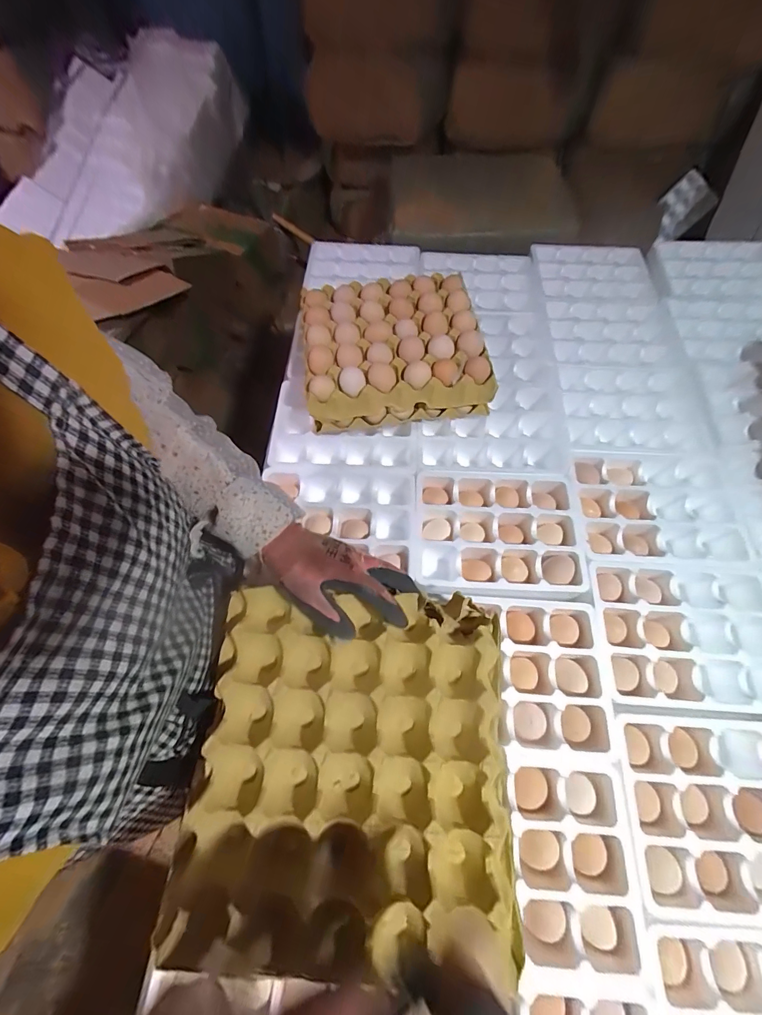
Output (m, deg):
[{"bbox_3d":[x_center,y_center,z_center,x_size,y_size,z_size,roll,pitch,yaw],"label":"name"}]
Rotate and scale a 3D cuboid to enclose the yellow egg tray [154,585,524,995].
[{"bbox_3d":[-0.026,0.227,0.361,0.285,0.061,0.289,3,66,1],"label":"yellow egg tray"}]

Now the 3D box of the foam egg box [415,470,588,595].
[{"bbox_3d":[0.174,0.040,0.595,0.242,0.054,0.189,2,64,1],"label":"foam egg box"}]

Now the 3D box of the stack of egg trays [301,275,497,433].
[{"bbox_3d":[0.017,-0.259,0.650,0.279,0.096,0.254,-6,64,-3],"label":"stack of egg trays"}]

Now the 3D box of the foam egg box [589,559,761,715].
[{"bbox_3d":[0.415,0.173,0.537,0.256,0.053,0.190,4,66,1],"label":"foam egg box"}]

